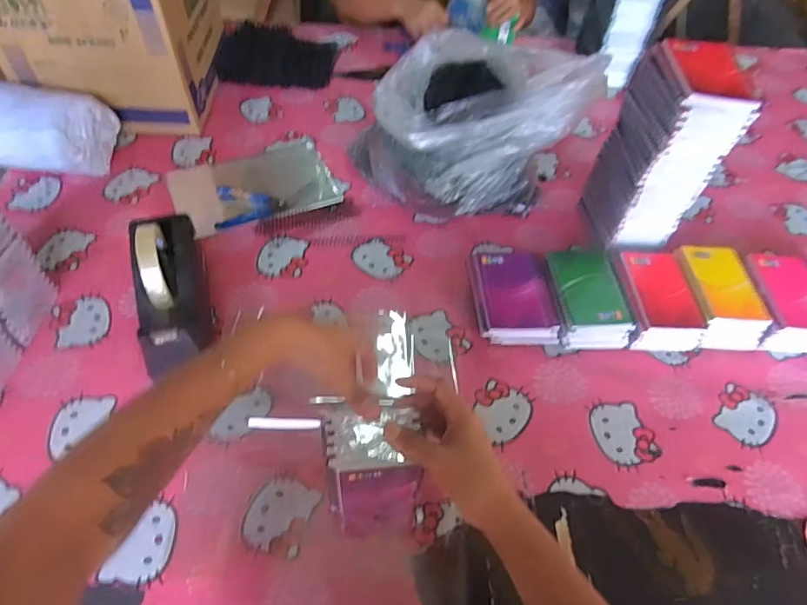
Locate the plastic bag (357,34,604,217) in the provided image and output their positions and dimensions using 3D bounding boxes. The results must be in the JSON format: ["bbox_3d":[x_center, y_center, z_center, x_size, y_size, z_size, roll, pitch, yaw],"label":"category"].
[{"bbox_3d":[0.096,-0.271,0.791,0.267,0.232,0.248,-31,62,-24],"label":"plastic bag"}]

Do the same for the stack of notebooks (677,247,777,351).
[{"bbox_3d":[0.445,-0.006,0.726,0.095,0.064,0.143,3,52,-3],"label":"stack of notebooks"}]

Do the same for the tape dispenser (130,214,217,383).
[{"bbox_3d":[-0.288,-0.015,0.631,0.075,0.126,0.213,-10,54,-12],"label":"tape dispenser"}]

